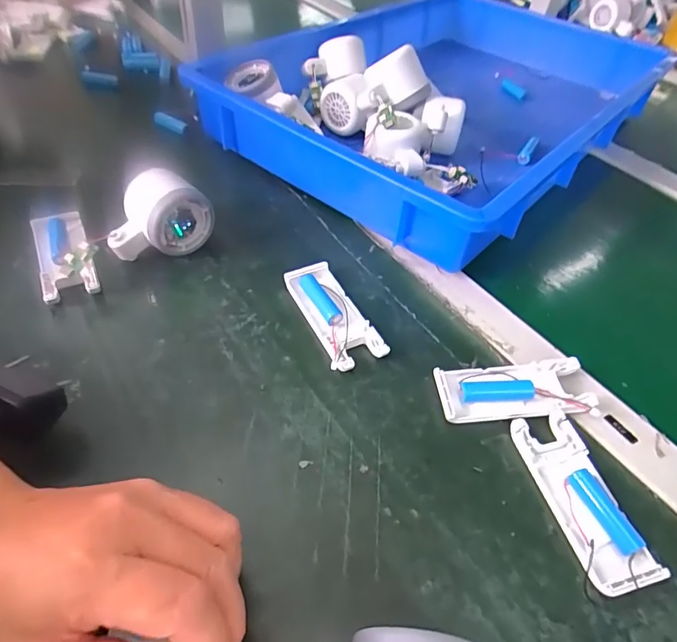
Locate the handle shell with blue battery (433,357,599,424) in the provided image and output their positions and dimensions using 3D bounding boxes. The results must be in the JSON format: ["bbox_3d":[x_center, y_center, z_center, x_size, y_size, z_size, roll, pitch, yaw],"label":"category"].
[{"bbox_3d":[0.122,0.048,0.329,0.105,0.016,0.039,-2,49,-7],"label":"handle shell with blue battery"}]

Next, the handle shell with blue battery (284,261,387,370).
[{"bbox_3d":[-0.004,-0.005,0.369,0.043,0.013,0.102,-17,52,-18],"label":"handle shell with blue battery"}]

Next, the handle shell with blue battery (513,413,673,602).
[{"bbox_3d":[0.146,0.106,0.286,0.042,0.012,0.103,-10,50,-13],"label":"handle shell with blue battery"}]

